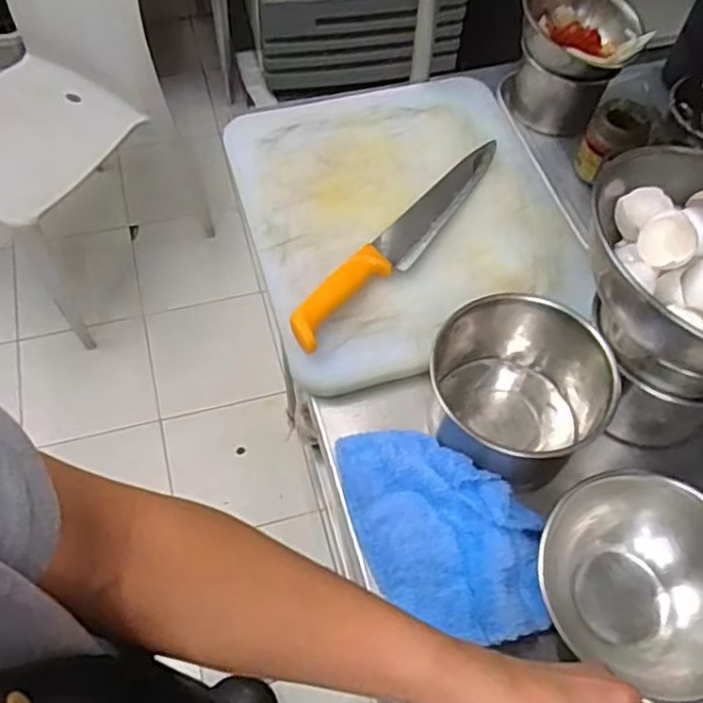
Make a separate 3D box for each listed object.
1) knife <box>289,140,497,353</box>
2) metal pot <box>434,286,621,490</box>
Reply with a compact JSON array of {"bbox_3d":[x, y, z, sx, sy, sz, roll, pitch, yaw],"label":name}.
[{"bbox_3d":[0.060,-0.126,0.735,0.044,0.023,0.352,36,64,18],"label":"knife"},{"bbox_3d":[0.151,0.037,0.628,0.139,0.125,0.134,1,58,-2],"label":"metal pot"}]

